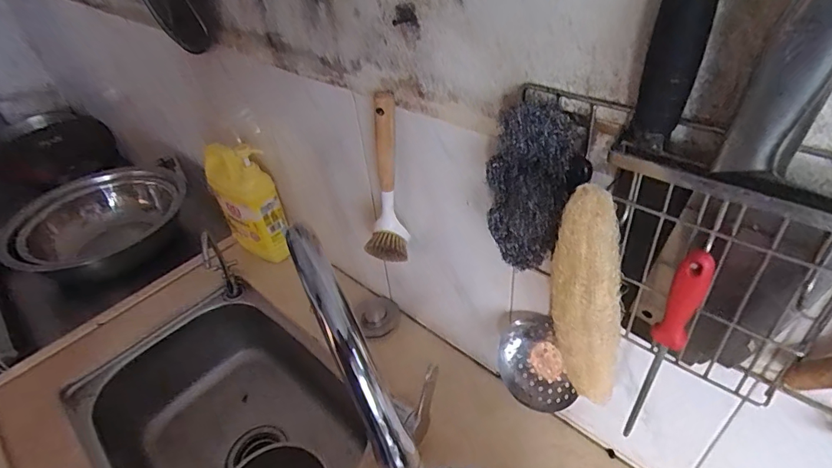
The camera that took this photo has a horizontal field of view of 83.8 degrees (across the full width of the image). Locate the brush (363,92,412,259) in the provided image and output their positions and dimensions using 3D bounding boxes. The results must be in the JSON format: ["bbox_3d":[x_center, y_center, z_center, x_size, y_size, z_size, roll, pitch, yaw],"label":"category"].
[{"bbox_3d":[-0.047,-0.063,0.594,0.059,0.219,0.055,-1,41,7],"label":"brush"}]

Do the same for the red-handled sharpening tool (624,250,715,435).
[{"bbox_3d":[0.209,0.106,0.398,0.022,0.236,0.019,29,52,34],"label":"red-handled sharpening tool"}]

